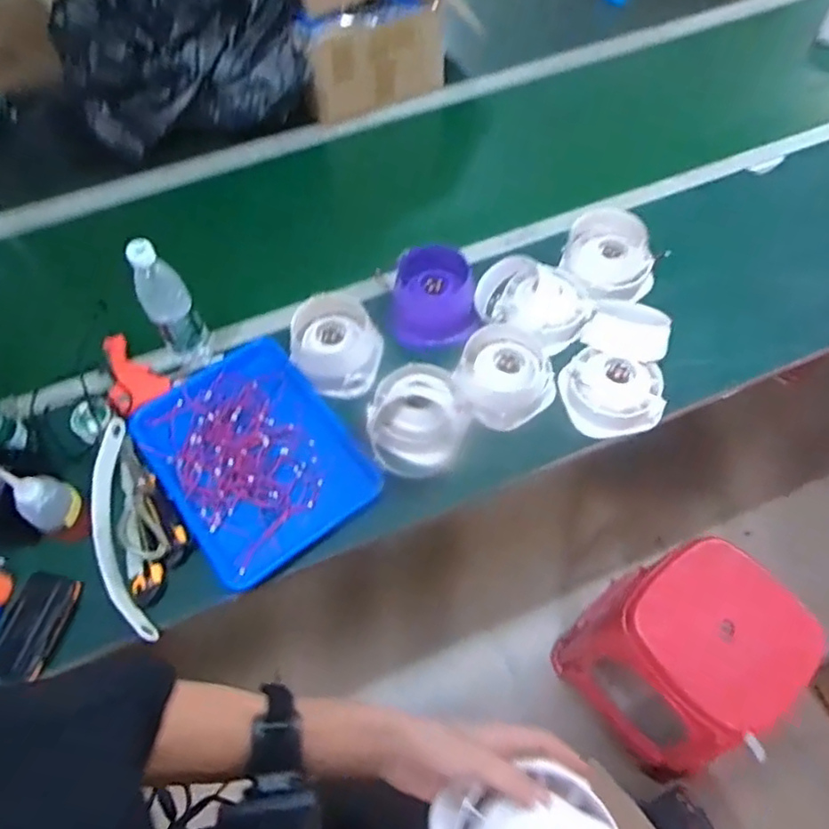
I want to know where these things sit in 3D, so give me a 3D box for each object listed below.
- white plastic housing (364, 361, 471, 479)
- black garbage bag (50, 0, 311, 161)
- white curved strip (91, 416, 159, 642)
[{"bbox_3d":[0.006,0.005,0.908,0.141,0.071,0.154,-9,60,-3],"label":"white plastic housing"},{"bbox_3d":[-0.451,-0.738,1.196,0.437,0.269,0.313,-13,60,-5],"label":"black garbage bag"},{"bbox_3d":[-0.407,0.149,0.836,0.057,0.024,0.325,-17,60,-7],"label":"white curved strip"}]

